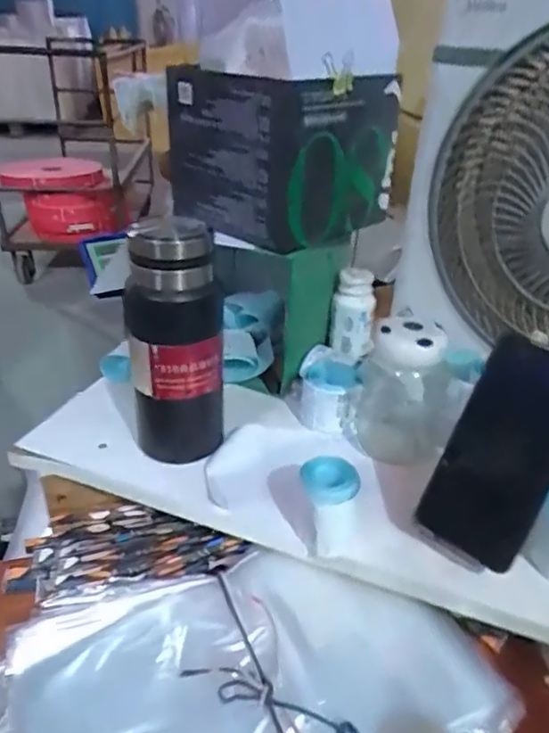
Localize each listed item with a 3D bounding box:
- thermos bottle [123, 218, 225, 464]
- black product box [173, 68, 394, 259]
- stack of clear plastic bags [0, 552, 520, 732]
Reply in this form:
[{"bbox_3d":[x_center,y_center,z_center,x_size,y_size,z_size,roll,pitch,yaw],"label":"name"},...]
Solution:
[{"bbox_3d":[-0.089,-0.012,0.512,0.077,0.215,0.059,-9,34,-19],"label":"thermos bottle"},{"bbox_3d":[0.007,-0.229,0.618,0.177,0.149,0.193,-25,41,-37],"label":"black product box"},{"bbox_3d":[-0.016,0.255,0.440,0.395,0.076,0.200,-7,33,-16],"label":"stack of clear plastic bags"}]

